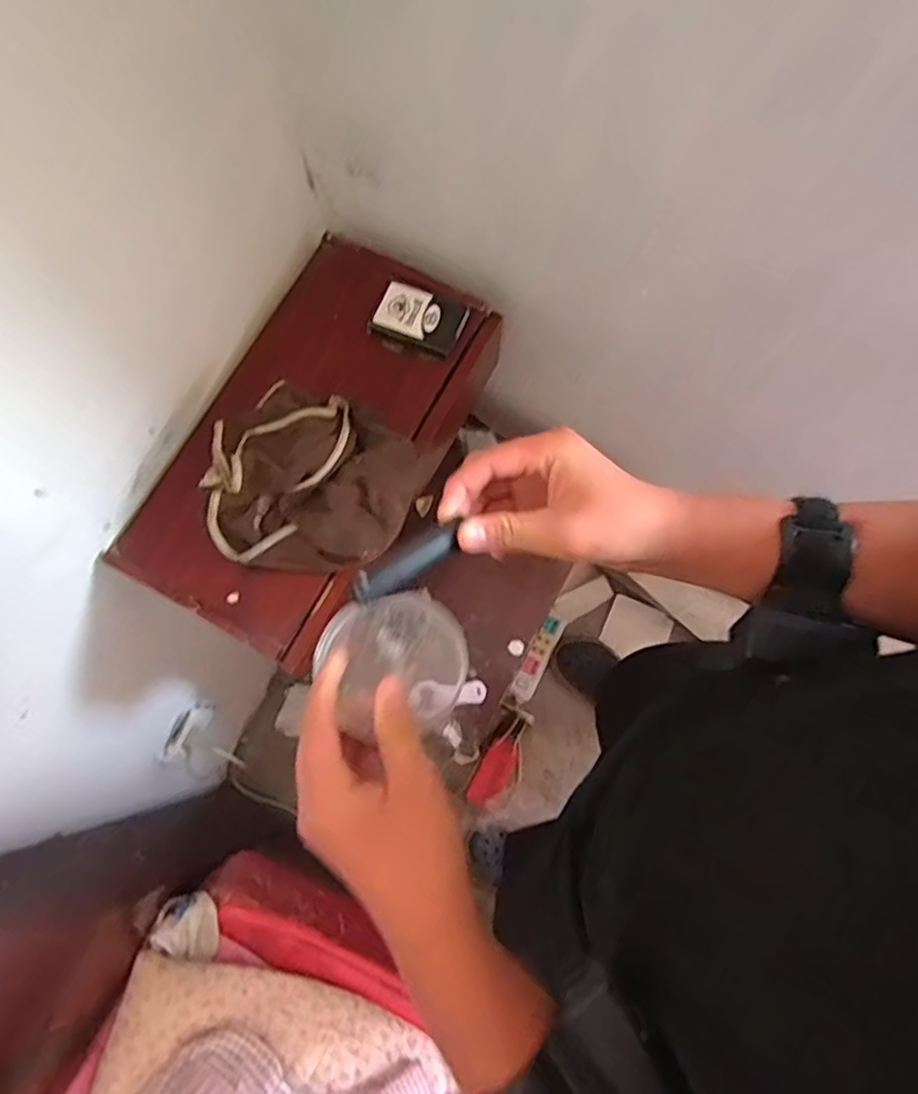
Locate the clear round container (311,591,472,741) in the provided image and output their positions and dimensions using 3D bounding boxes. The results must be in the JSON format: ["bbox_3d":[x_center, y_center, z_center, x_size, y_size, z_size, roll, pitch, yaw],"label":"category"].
[{"bbox_3d":[-0.037,0.066,0.387,0.085,0.036,0.075,-13,75,-1],"label":"clear round container"}]

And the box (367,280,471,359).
[{"bbox_3d":[-0.039,-0.234,0.677,0.087,0.017,0.058,19,77,7],"label":"box"}]

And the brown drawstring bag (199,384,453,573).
[{"bbox_3d":[-0.149,-0.061,0.614,0.198,0.058,0.174,27,78,9],"label":"brown drawstring bag"}]

